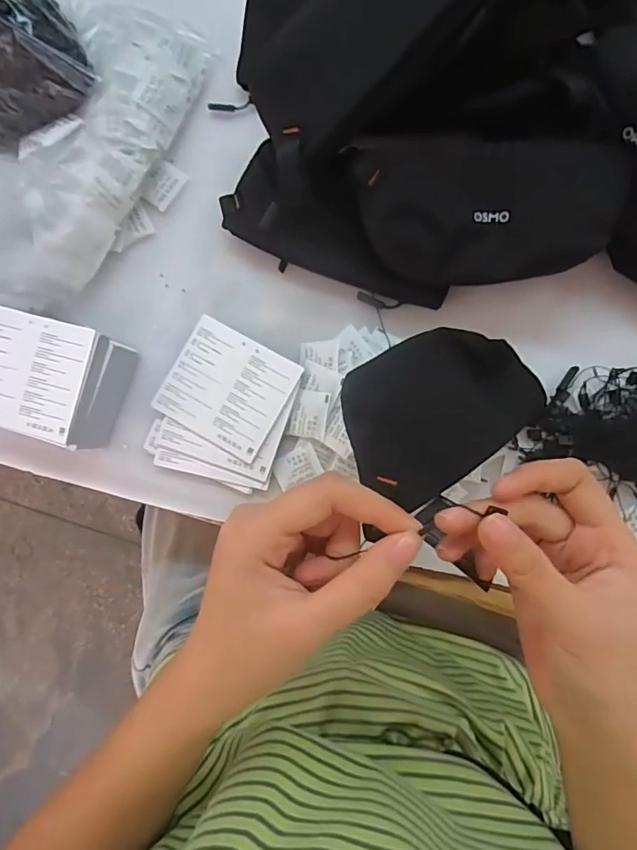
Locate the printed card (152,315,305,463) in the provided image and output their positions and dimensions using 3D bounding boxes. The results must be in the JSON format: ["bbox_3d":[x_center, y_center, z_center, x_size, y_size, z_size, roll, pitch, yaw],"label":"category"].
[{"bbox_3d":[-0.076,-0.031,0.420,0.099,0.004,0.089,29,87,7],"label":"printed card"}]

